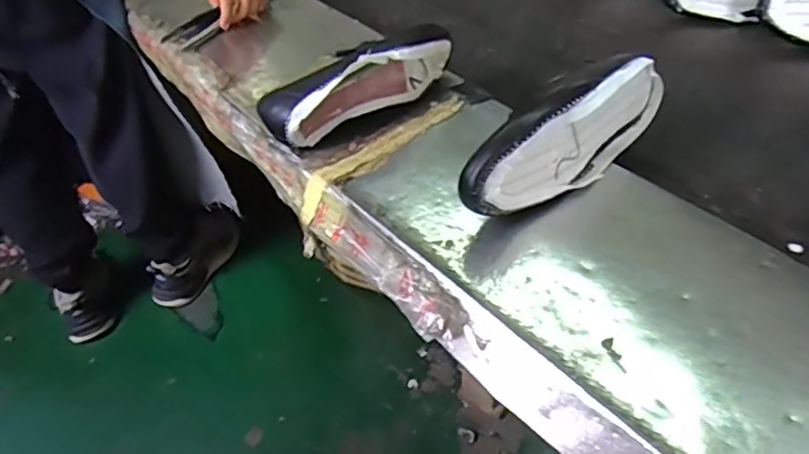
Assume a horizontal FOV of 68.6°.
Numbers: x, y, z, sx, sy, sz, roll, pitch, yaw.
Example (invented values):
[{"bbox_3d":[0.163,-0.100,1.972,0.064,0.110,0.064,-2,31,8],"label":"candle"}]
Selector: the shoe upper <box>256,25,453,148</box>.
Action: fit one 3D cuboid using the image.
[{"bbox_3d":[-0.045,-0.160,0.646,0.228,0.087,0.075,-24,48,-19],"label":"shoe upper"}]

